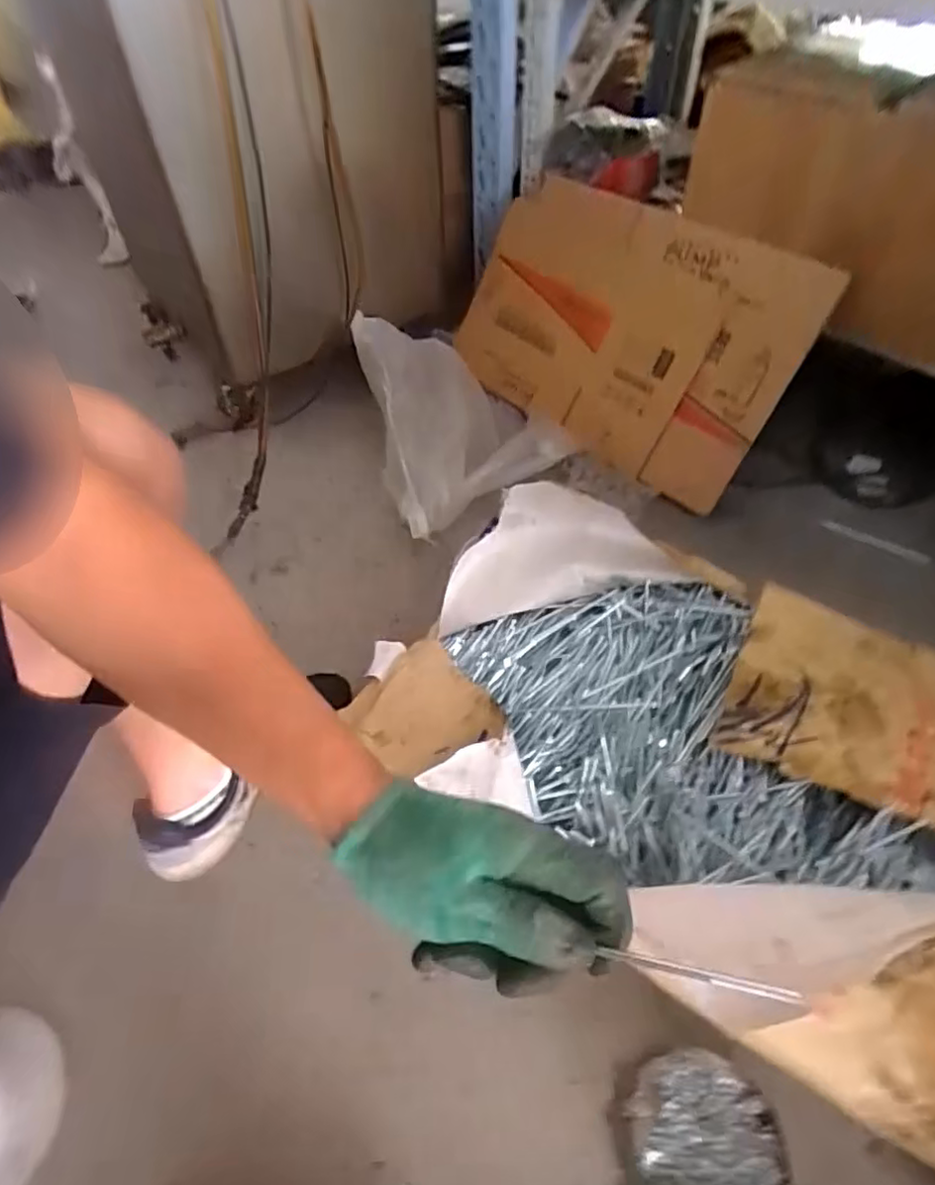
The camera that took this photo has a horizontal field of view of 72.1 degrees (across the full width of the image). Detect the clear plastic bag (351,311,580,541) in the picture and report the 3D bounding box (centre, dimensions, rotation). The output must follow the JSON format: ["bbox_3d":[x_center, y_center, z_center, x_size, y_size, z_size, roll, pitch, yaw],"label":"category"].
[{"bbox_3d":[-0.003,-0.314,1.141,0.324,0.143,0.434,-12,53,-8],"label":"clear plastic bag"}]

